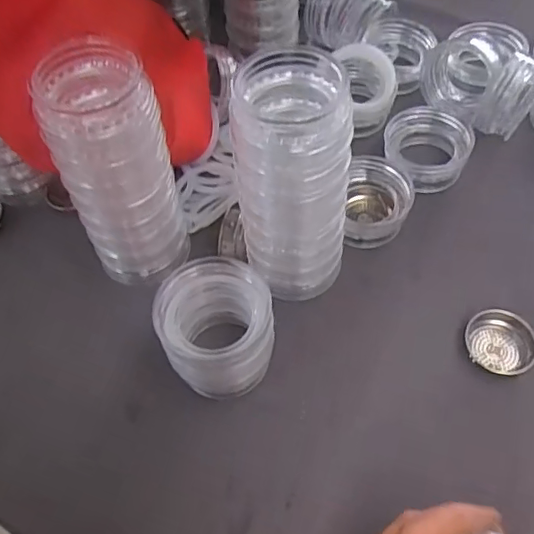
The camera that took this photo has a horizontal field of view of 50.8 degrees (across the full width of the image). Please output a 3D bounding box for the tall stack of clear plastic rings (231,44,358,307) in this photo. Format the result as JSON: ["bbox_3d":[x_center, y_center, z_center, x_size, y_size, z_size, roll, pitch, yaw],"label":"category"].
[{"bbox_3d":[0.018,-0.051,0.356,0.065,0.168,0.064,4,57,5],"label":"tall stack of clear plastic rings"}]

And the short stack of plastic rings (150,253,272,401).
[{"bbox_3d":[-0.030,0.040,0.357,0.067,0.073,0.065,-5,56,-1],"label":"short stack of plastic rings"}]

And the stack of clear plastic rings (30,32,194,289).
[{"bbox_3d":[-0.097,-0.059,0.372,0.068,0.167,0.054,-22,58,-12],"label":"stack of clear plastic rings"}]

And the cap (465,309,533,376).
[{"bbox_3d":[0.154,0.049,0.369,0.045,0.015,0.035,23,60,16],"label":"cap"}]

